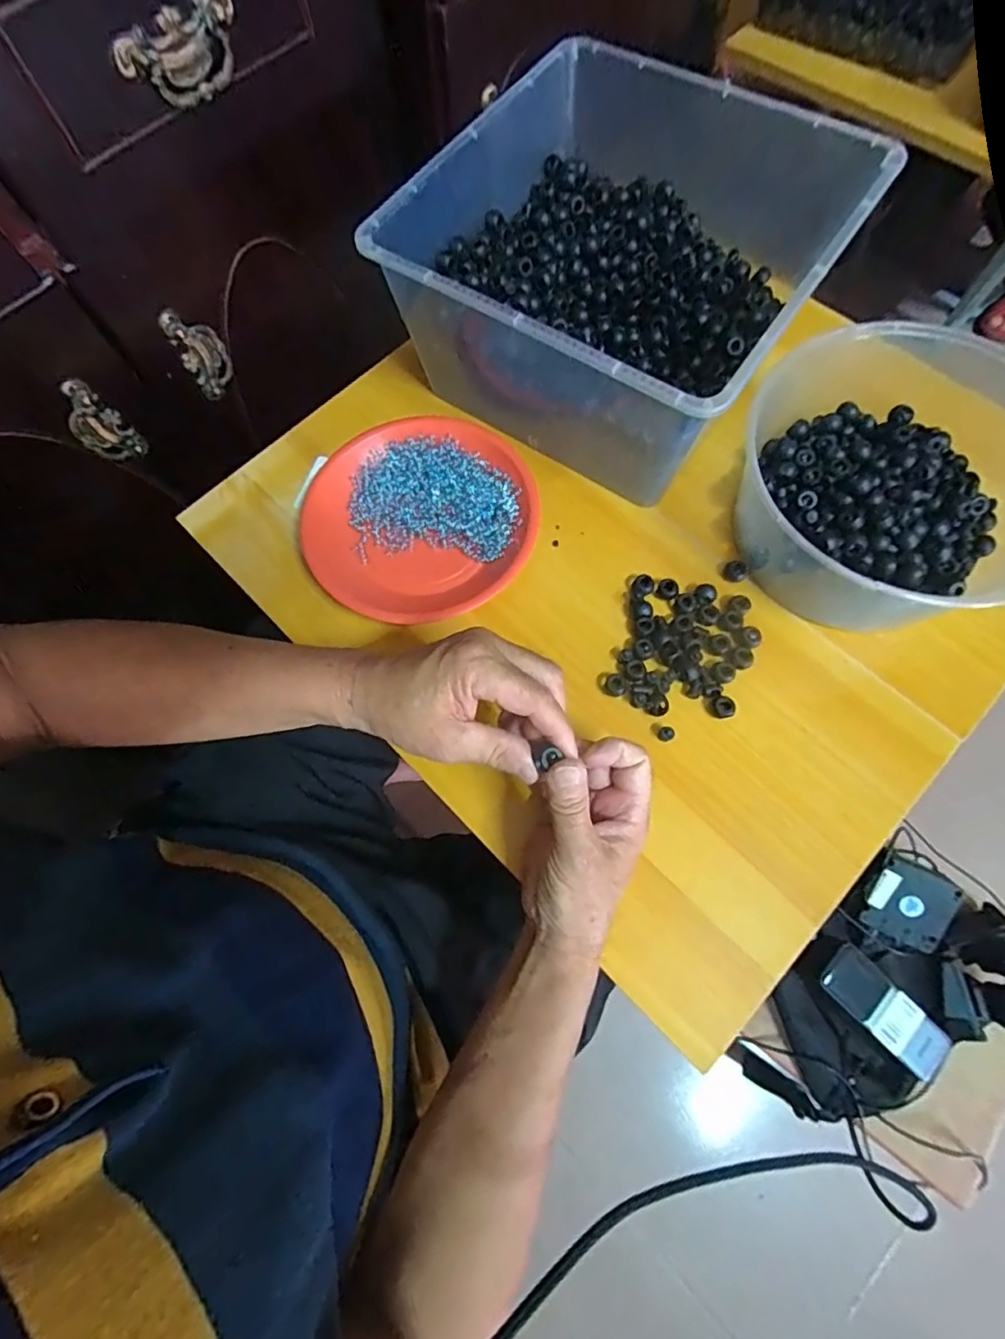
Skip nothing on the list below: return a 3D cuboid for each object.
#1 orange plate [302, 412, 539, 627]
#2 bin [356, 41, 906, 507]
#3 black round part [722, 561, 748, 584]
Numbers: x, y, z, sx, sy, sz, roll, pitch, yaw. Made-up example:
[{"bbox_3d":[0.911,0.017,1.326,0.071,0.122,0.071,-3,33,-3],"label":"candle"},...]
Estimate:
[{"bbox_3d":[-0.071,-0.130,0.466,0.190,0.023,0.191,-1,71,2],"label":"orange plate"},{"bbox_3d":[0.095,-0.330,0.460,0.303,0.131,0.309,33,76,12],"label":"bin"},{"bbox_3d":[0.190,-0.079,0.448,0.017,0.011,0.016,-1,71,2],"label":"black round part"}]

